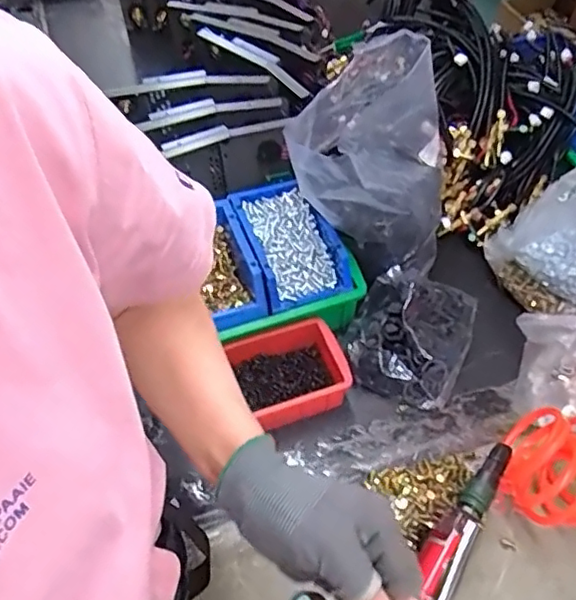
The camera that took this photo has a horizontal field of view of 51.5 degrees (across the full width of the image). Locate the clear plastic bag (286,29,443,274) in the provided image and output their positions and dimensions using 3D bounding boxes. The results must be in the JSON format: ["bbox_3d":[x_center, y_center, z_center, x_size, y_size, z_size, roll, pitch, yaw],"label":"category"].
[{"bbox_3d":[0.113,-0.179,0.723,0.173,0.215,0.251,11,54,9],"label":"clear plastic bag"}]

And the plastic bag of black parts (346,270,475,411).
[{"bbox_3d":[0.144,0.038,0.705,0.136,0.035,0.165,22,56,16],"label":"plastic bag of black parts"}]

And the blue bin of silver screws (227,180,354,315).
[{"bbox_3d":[0.005,-0.063,0.714,0.107,0.065,0.162,-16,54,-11],"label":"blue bin of silver screws"}]

